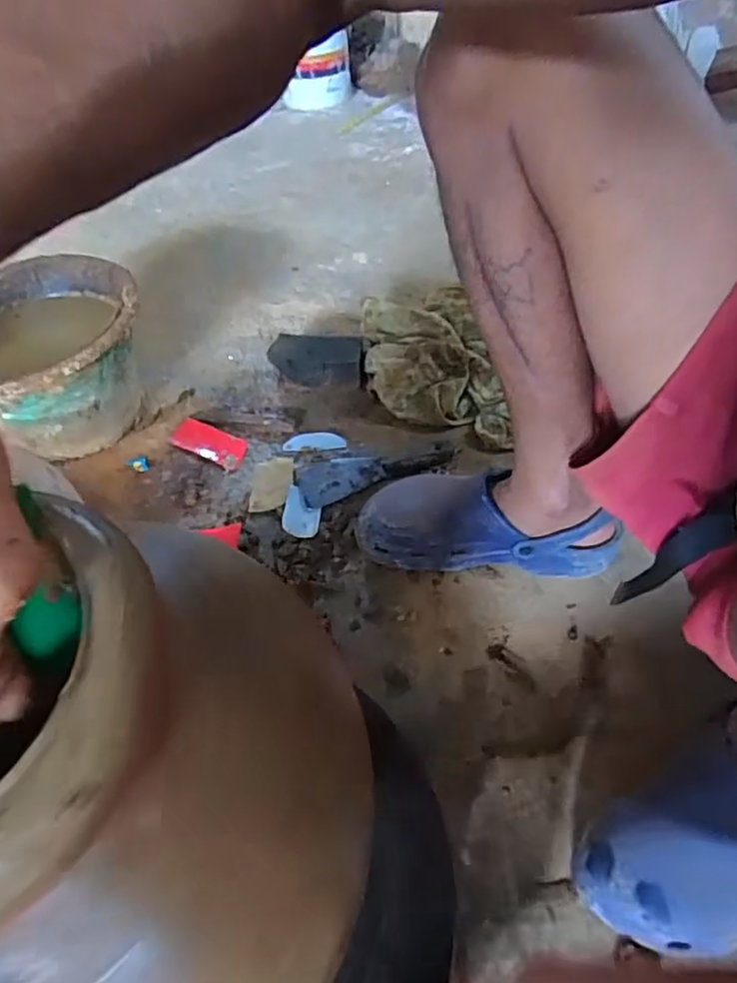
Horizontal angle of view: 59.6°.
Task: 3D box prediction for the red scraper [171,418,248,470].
[{"bbox_3d":[-0.203,-0.064,0.820,0.103,0.009,0.046,21,54,20],"label":"red scraper"}]

